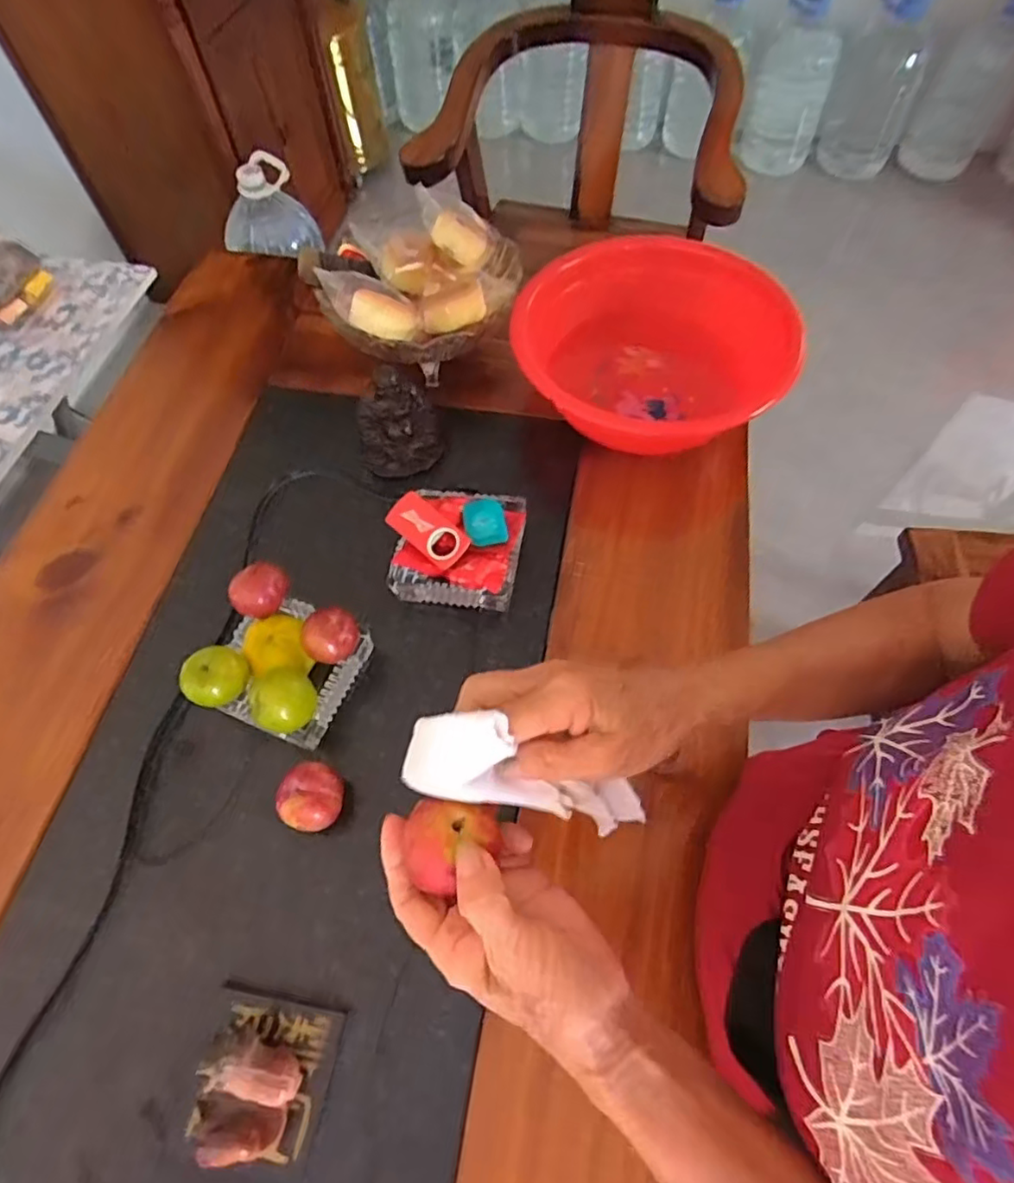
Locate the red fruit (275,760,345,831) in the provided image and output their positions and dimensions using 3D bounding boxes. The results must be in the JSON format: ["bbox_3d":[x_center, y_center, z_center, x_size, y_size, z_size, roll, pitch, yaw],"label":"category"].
[{"bbox_3d":[-0.165,0.175,0.541,0.051,0.047,0.053,-1,61,1],"label":"red fruit"}]

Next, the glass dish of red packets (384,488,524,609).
[{"bbox_3d":[-0.053,-0.045,0.644,0.133,0.059,0.118,8,62,6],"label":"glass dish of red packets"}]

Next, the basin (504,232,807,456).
[{"bbox_3d":[0.157,-0.267,0.731,0.269,0.109,0.289,-1,61,1],"label":"basin"}]

